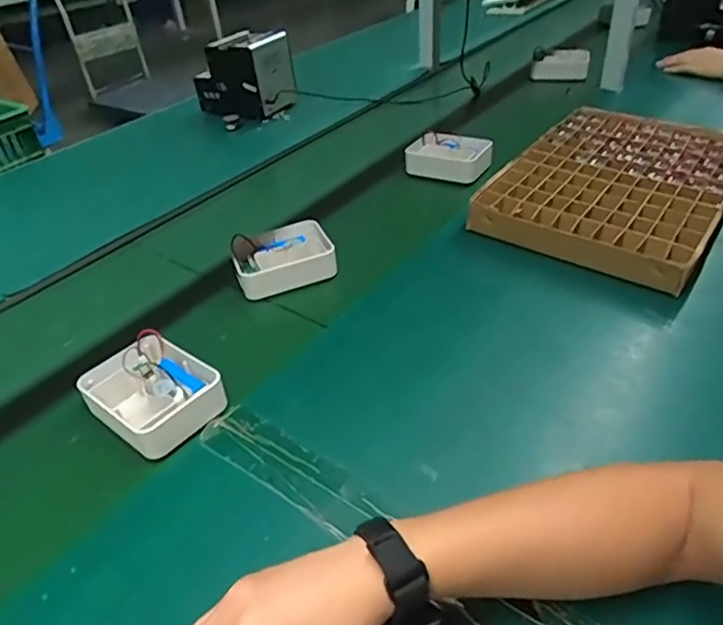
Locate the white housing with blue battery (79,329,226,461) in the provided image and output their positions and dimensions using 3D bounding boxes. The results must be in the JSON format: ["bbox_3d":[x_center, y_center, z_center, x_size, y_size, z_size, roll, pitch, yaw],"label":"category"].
[{"bbox_3d":[-0.212,0.080,0.604,0.131,0.040,0.100,23,44,31],"label":"white housing with blue battery"}]

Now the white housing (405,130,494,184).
[{"bbox_3d":[0.150,-0.263,1.015,0.144,0.056,0.079,16,41,25],"label":"white housing"}]

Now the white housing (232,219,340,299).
[{"bbox_3d":[-0.107,-0.074,0.801,0.130,0.050,0.104,-14,38,-14],"label":"white housing"}]

